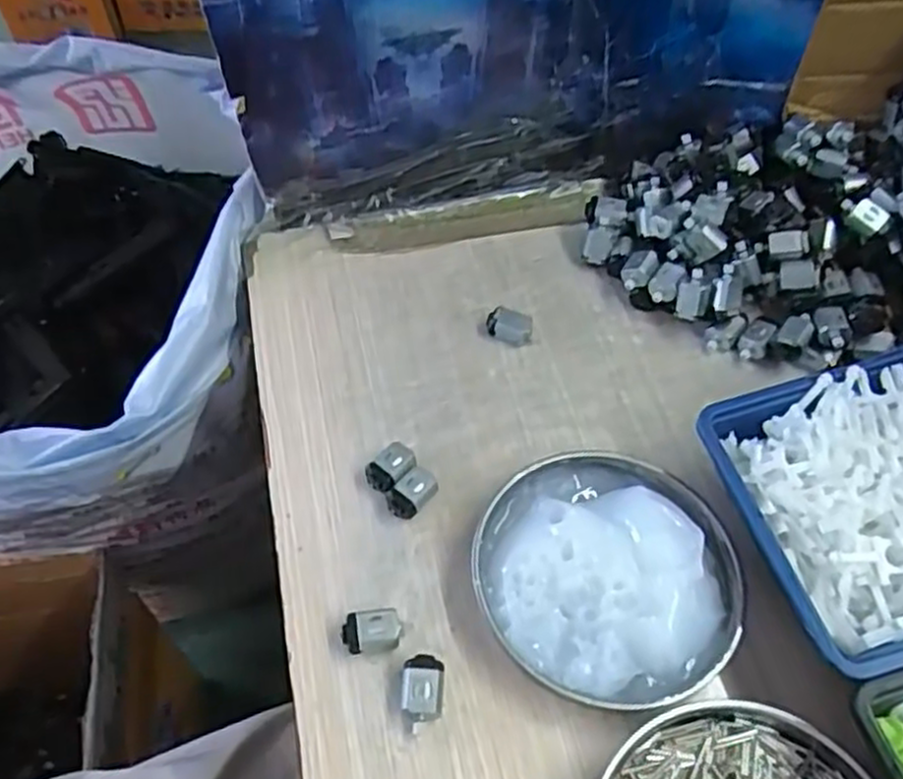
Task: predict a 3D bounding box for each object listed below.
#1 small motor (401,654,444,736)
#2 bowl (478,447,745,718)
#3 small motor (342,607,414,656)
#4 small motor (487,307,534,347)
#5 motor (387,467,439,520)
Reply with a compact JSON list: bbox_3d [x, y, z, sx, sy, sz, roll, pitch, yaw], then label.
[{"bbox_3d":[-0.013,0.141,0.357,0.019,0.016,0.031,2,54,0],"label":"small motor"},{"bbox_3d":[0.079,0.091,0.388,0.128,0.032,0.132,1,54,-1],"label":"bowl"},{"bbox_3d":[-0.036,0.118,0.375,0.033,0.013,0.018,-9,54,-8],"label":"small motor"},{"bbox_3d":[0.037,-0.041,0.492,0.029,0.014,0.021,9,54,5],"label":"small motor"},{"bbox_3d":[-0.020,0.057,0.418,0.030,0.015,0.017,-36,62,-24],"label":"motor"}]

